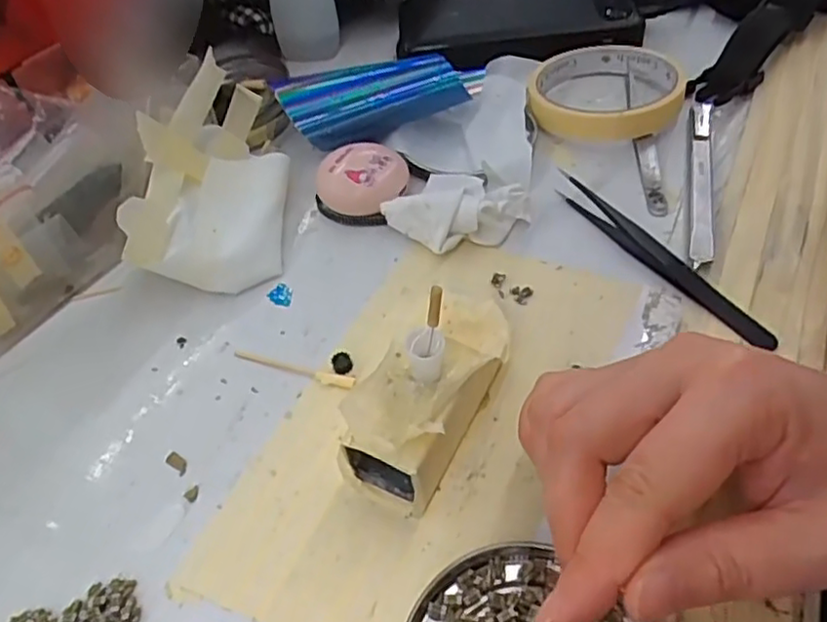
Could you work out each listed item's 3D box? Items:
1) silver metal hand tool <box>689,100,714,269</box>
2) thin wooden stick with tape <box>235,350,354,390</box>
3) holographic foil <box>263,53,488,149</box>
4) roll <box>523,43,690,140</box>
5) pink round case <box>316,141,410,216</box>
[{"bbox_3d":[0.149,-0.071,0.345,0.012,0.005,0.135,9,51,14],"label":"silver metal hand tool"},{"bbox_3d":[-0.053,0.025,0.291,0.060,0.004,0.006,13,52,17],"label":"thin wooden stick with tape"},{"bbox_3d":[-0.018,-0.122,0.373,0.114,0.040,0.033,-7,49,0],"label":"holographic foil"},{"bbox_3d":[0.112,-0.133,0.395,0.085,0.023,0.089,-1,49,6],"label":"roll"},{"bbox_3d":[-0.027,-0.070,0.356,0.045,0.023,0.043,-3,49,4],"label":"pink round case"}]

